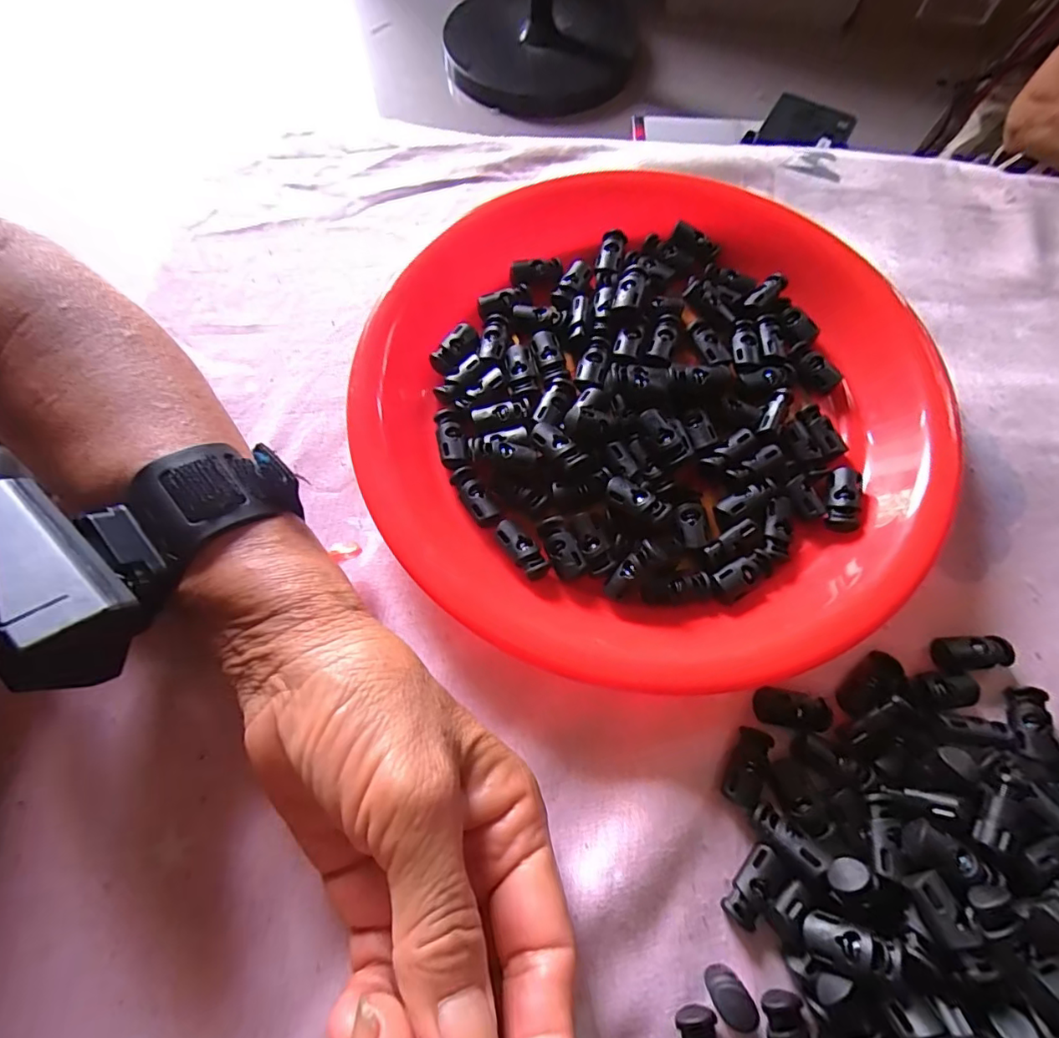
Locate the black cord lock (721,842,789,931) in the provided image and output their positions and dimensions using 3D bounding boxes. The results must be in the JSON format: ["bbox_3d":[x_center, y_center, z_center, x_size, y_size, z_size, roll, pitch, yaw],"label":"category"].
[{"bbox_3d":[0.080,0.130,0.191,0.012,0.010,0.026,39,73,14],"label":"black cord lock"}]

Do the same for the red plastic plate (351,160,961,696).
[{"bbox_3d":[0.058,-0.056,0.251,0.262,0.025,0.246,0,69,0],"label":"red plastic plate"}]

